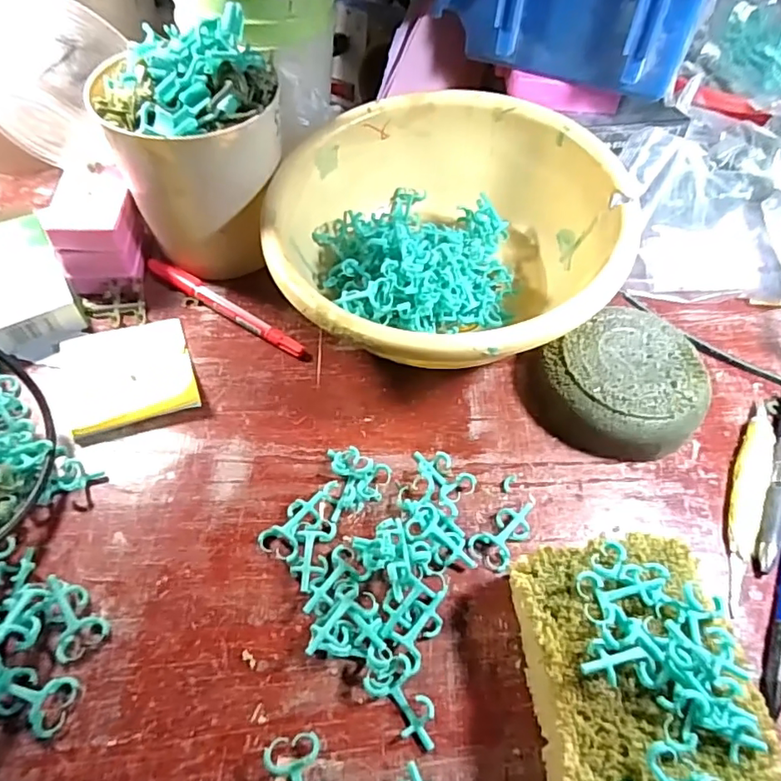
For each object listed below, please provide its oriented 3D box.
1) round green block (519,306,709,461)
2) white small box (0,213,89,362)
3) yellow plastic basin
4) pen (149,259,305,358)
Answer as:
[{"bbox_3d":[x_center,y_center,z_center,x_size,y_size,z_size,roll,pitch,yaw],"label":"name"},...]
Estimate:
[{"bbox_3d":[0.144,-0.003,0.355,0.100,0.036,0.093,2,55,-3],"label":"round green block"},{"bbox_3d":[-0.252,-0.072,0.377,0.059,0.027,0.112,-25,61,-20],"label":"white small box"},{"bbox_3d":[0.032,-0.098,0.377,0.219,0.098,0.216,2,55,-3],"label":"yellow plastic basin"},{"bbox_3d":[-0.118,-0.060,0.396,0.139,0.010,0.014,30,58,16],"label":"pen"}]

